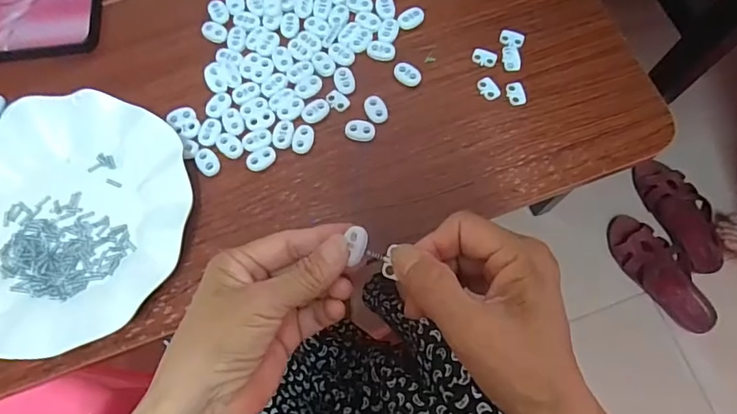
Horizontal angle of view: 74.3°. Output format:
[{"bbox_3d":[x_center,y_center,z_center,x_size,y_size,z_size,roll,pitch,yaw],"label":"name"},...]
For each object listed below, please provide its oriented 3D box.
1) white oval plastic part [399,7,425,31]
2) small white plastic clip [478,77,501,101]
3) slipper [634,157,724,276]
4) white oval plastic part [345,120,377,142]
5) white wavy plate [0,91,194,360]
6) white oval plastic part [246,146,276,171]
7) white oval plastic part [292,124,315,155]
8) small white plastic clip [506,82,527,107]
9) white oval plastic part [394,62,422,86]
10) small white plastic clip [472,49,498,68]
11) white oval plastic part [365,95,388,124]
[{"bbox_3d":[0.035,-0.154,0.398,0.024,0.005,0.015,-30,75,-7],"label":"white oval plastic part"},{"bbox_3d":[0.093,-0.092,0.378,0.013,0.004,0.020,-25,75,-6],"label":"small white plastic clip"},{"bbox_3d":[0.546,0.008,0.844,0.090,0.047,0.217,-17,74,-5],"label":"slipper"},{"bbox_3d":[-0.006,-0.058,0.371,0.023,0.007,0.016,3,74,2],"label":"white oval plastic part"},{"bbox_3d":[-0.218,0.008,0.343,0.183,0.024,0.178,0,74,1],"label":"white wavy plate"},{"bbox_3d":[-0.081,-0.036,0.366,0.023,0.006,0.014,-37,76,-9],"label":"white oval plastic part"},{"bbox_3d":[-0.050,-0.052,0.370,0.015,0.004,0.023,14,74,5],"label":"white oval plastic part"},{"bbox_3d":[0.114,-0.088,0.376,0.013,0.004,0.019,-13,74,-2],"label":"small white plastic clip"},{"bbox_3d":[0.031,-0.104,0.384,0.023,0.006,0.016,38,78,11],"label":"white oval plastic part"},{"bbox_3d":[0.092,-0.119,0.385,0.019,0.004,0.014,22,75,8],"label":"small white plastic clip"},{"bbox_3d":[0.006,-0.075,0.376,0.016,0.004,0.022,-21,74,-5],"label":"white oval plastic part"}]

